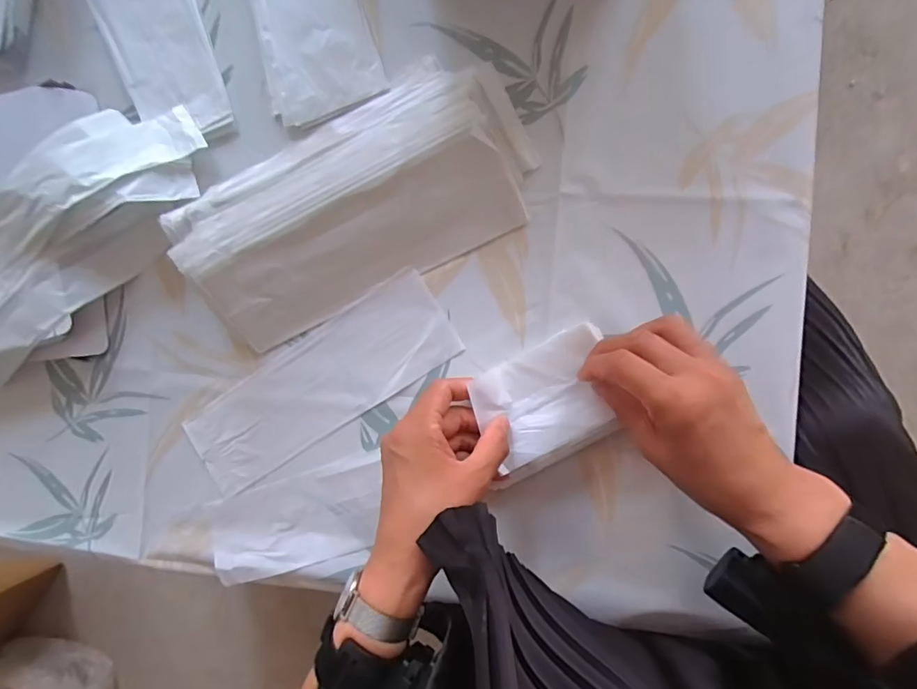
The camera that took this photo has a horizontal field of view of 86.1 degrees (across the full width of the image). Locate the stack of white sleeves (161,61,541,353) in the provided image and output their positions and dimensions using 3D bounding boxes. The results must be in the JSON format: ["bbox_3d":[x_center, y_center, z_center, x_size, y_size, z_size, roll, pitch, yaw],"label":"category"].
[{"bbox_3d":[-0.082,-0.114,0.387,0.274,0.040,0.142,-25,88,9],"label":"stack of white sleeves"}]

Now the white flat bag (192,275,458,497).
[{"bbox_3d":[-0.120,0.036,0.417,0.247,0.009,0.080,-32,87,9],"label":"white flat bag"}]

